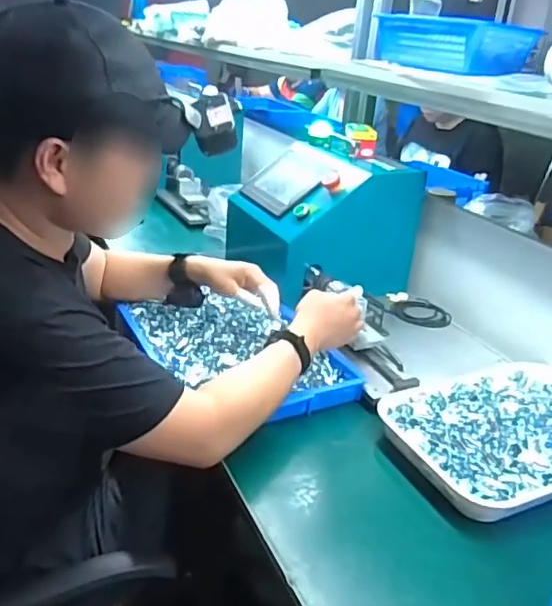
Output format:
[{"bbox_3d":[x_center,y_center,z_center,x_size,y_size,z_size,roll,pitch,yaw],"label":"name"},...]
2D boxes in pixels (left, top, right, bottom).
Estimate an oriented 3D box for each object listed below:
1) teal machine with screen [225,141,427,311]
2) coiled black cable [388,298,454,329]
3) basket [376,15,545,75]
[{"bbox_3d":[0.100,-0.186,1.213,0.324,0.227,0.269,-6,28,-21],"label":"teal machine with screen"},{"bbox_3d":[0.287,0.018,1.155,0.114,0.020,0.100,11,26,14],"label":"coiled black cable"},{"bbox_3d":[0.367,-0.527,1.196,0.204,0.091,0.304,-7,28,-22],"label":"basket"}]

